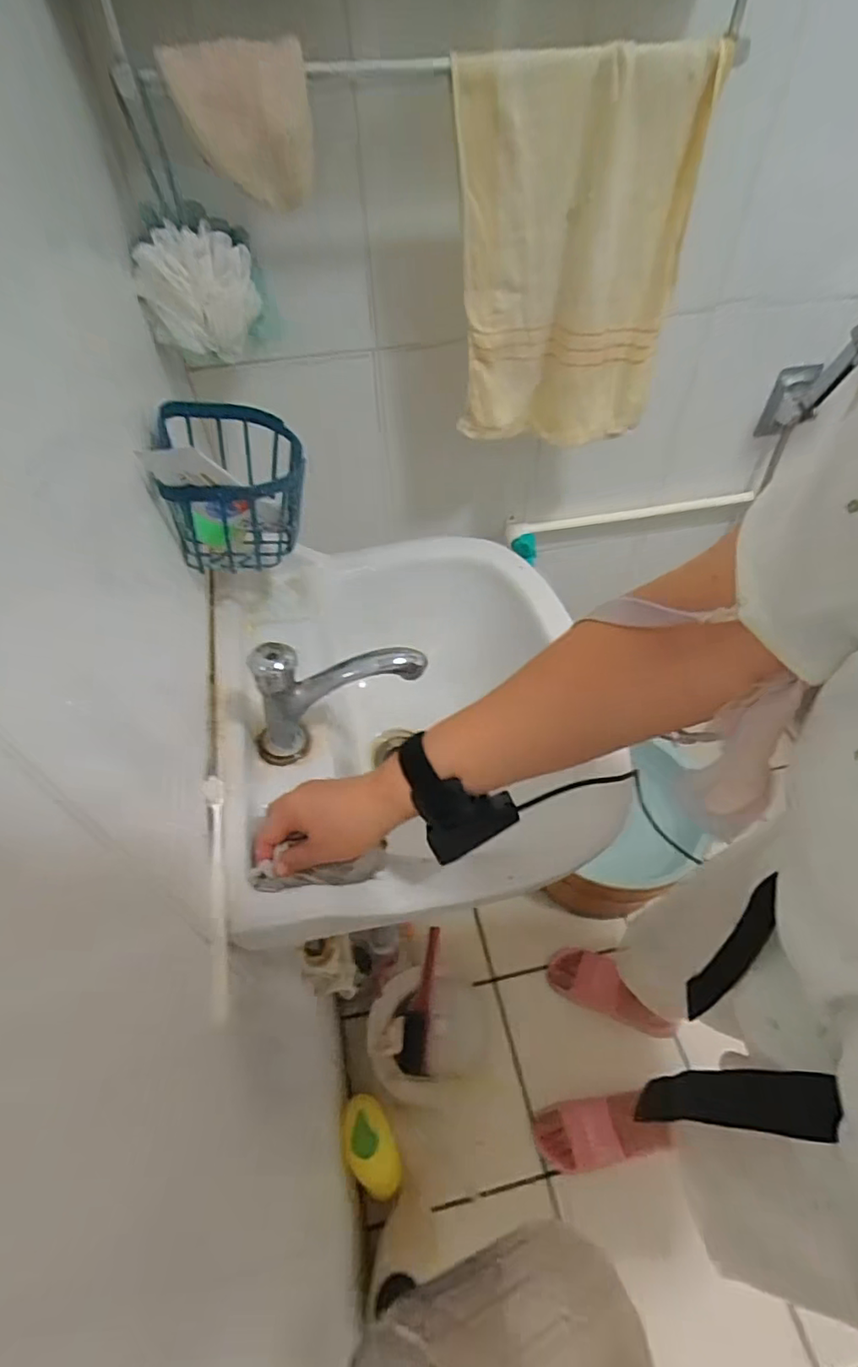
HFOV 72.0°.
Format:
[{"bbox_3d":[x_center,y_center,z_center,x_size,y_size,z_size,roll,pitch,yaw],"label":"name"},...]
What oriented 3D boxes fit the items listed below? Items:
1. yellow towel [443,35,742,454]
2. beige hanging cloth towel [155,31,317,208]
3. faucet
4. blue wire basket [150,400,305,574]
[{"bbox_3d":[0.158,-0.462,0.679,0.262,0.357,0.059,-2,51,-1],"label":"yellow towel"},{"bbox_3d":[-0.157,-0.494,0.526,0.101,0.106,0.073,13,52,10],"label":"beige hanging cloth towel"},{"bbox_3d":[-0.084,0.006,0.531,0.157,0.124,0.042,-14,52,-11],"label":"faucet"},{"bbox_3d":[-0.184,-0.186,0.577,0.126,0.121,0.148,-11,52,-8],"label":"blue wire basket"}]

